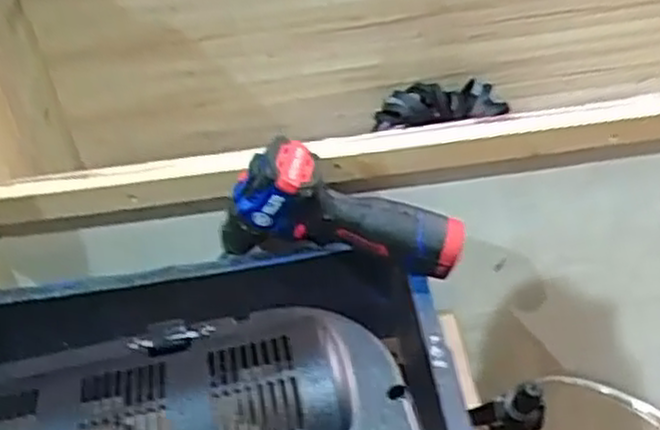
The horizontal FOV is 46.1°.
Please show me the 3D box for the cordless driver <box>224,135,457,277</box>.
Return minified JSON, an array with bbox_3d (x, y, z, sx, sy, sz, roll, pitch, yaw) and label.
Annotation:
[{"bbox_3d":[0.012,0.010,0.693,0.200,0.129,0.051,16,42,-7],"label":"cordless driver"}]

